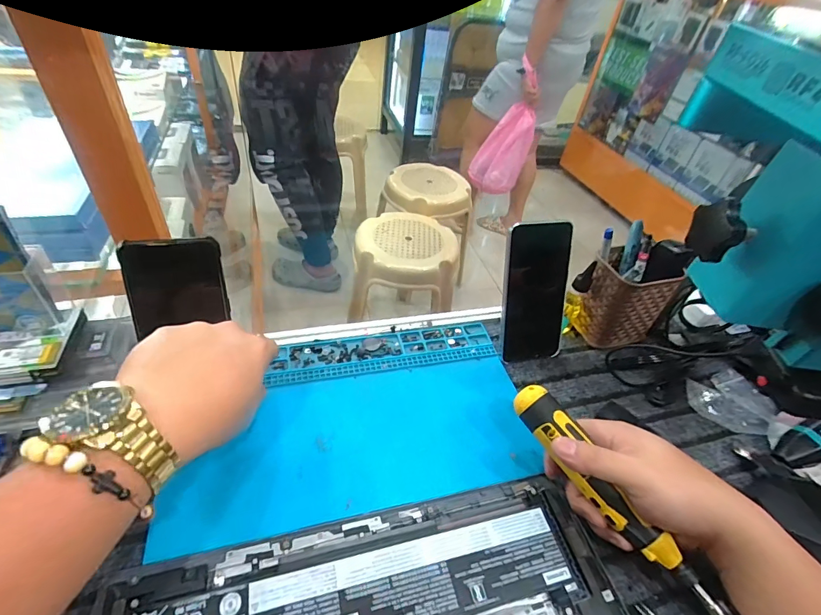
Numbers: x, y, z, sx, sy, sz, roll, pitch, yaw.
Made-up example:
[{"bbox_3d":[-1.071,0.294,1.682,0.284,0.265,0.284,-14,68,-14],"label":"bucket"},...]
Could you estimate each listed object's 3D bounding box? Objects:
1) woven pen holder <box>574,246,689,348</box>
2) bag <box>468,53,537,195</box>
[{"bbox_3d":[0.257,-0.006,0.505,0.077,0.107,0.071,-10,46,-21],"label":"woven pen holder"},{"bbox_3d":[0.397,-0.722,1.684,0.218,0.524,0.144,18,43,9],"label":"bag"}]

